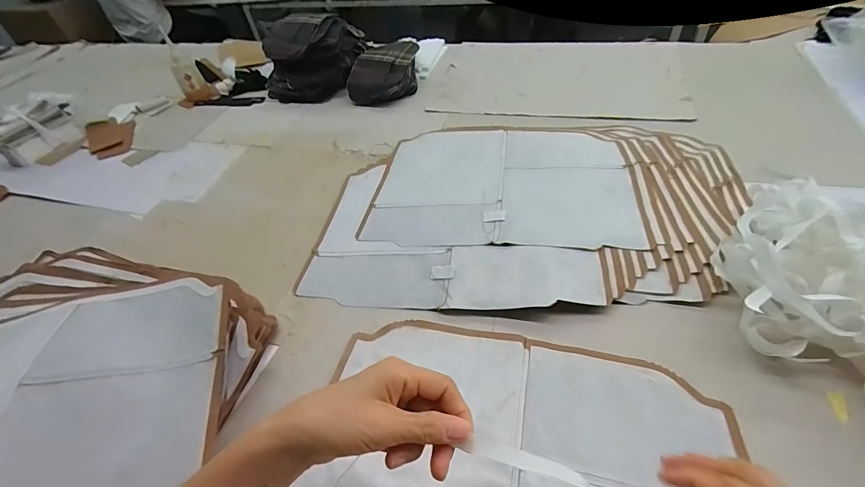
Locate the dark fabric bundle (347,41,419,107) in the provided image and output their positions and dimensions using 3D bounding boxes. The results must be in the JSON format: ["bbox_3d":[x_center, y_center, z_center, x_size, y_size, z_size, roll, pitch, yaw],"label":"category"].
[{"bbox_3d":[-0.121,-0.408,0.947,0.162,0.078,0.149,1,46,9],"label":"dark fabric bundle"}]

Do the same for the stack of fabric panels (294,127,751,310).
[{"bbox_3d":[0.145,-0.071,0.616,0.627,0.033,0.404,1,46,9],"label":"stack of fabric panels"}]

